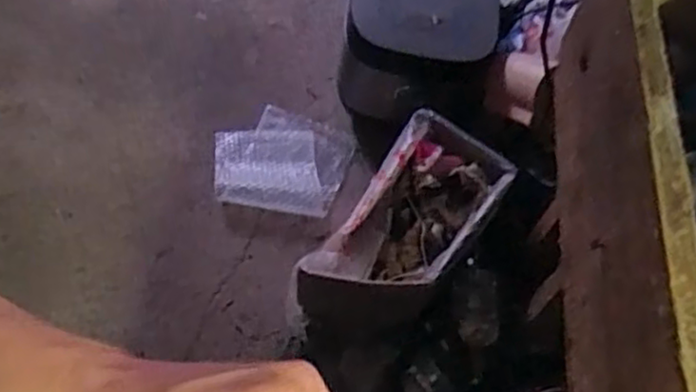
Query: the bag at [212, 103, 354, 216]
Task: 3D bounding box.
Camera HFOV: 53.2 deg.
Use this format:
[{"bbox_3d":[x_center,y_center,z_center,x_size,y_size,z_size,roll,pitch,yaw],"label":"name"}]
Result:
[{"bbox_3d":[-0.119,-0.063,1.246,0.231,0.037,0.214,12,55,-3],"label":"bag"}]

